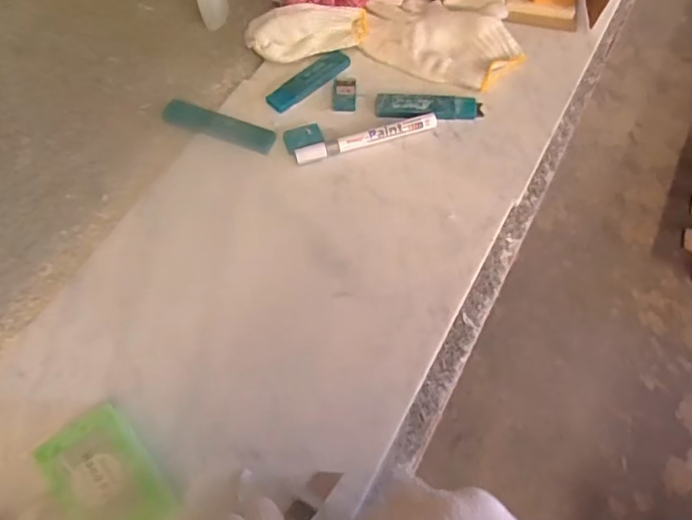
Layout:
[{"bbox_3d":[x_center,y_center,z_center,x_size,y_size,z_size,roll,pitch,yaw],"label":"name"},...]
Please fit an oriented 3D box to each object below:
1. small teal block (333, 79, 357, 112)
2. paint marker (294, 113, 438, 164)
[{"bbox_3d":[-0.001,-0.170,0.575,0.023,0.011,0.038,2,65,0],"label":"small teal block"},{"bbox_3d":[0.020,-0.118,0.546,0.141,0.014,0.017,-17,66,-9],"label":"paint marker"}]

